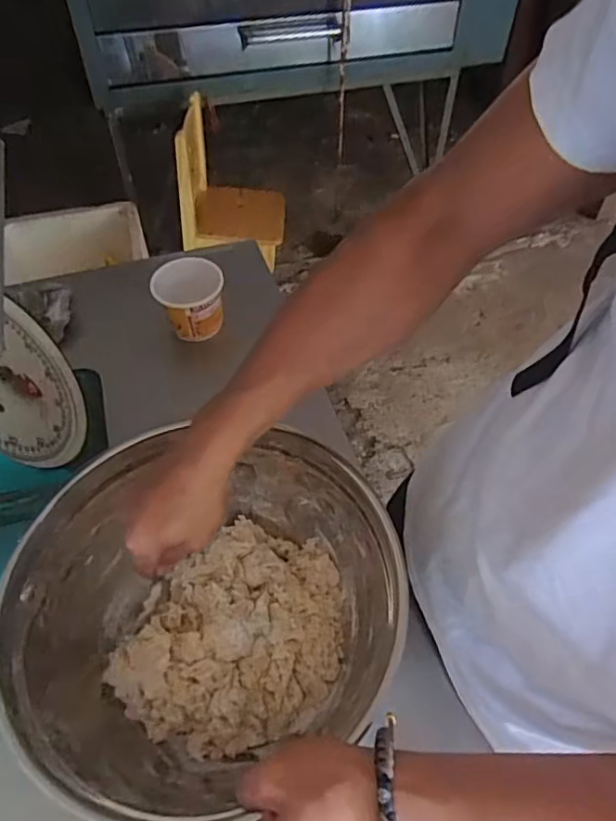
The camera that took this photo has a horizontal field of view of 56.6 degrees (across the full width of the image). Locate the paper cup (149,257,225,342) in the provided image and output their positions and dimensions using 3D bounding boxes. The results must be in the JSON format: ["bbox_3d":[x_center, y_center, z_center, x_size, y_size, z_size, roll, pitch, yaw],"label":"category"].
[{"bbox_3d":[-0.163,-0.153,0.798,0.092,0.077,0.091,0,53,0],"label":"paper cup"}]

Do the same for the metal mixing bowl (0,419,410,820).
[{"bbox_3d":[-0.089,0.175,0.508,0.305,0.153,0.277,-39,62,-25],"label":"metal mixing bowl"}]

